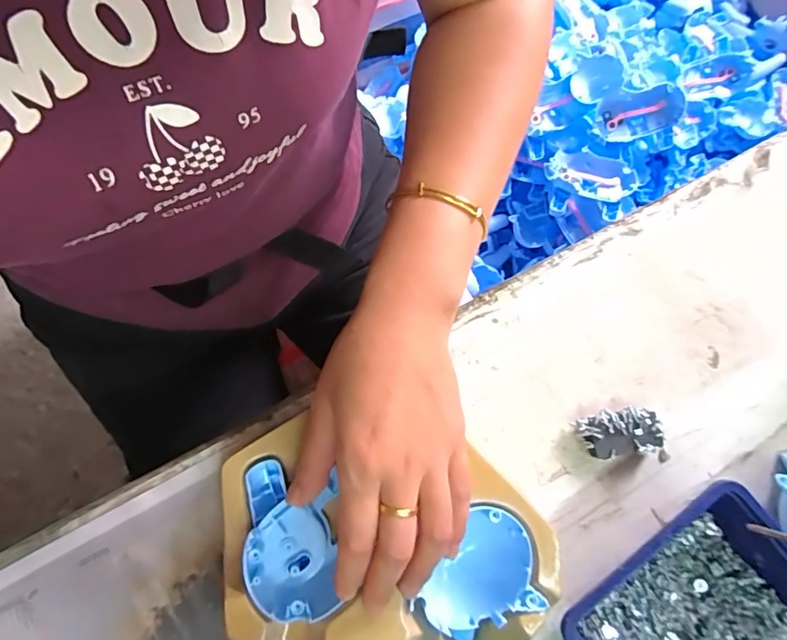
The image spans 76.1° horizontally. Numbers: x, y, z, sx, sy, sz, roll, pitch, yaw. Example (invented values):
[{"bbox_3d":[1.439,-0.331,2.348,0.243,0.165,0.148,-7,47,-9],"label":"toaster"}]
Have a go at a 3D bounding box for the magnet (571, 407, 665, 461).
[{"bbox_3d":[0.156,0.078,0.349,0.057,0.014,0.031,-6,79,-7],"label":"magnet"}]

